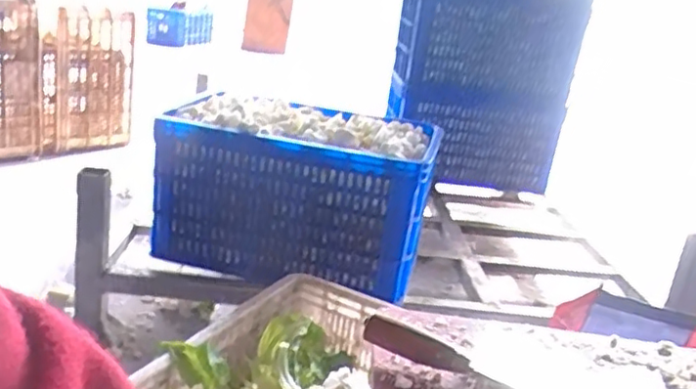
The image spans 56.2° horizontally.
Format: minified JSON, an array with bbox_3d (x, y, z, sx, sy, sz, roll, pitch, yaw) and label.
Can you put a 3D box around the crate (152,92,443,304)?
[{"bbox_3d":[-0.102,-0.016,1.297,0.508,0.274,0.286,9,19,3],"label":"crate"}]

